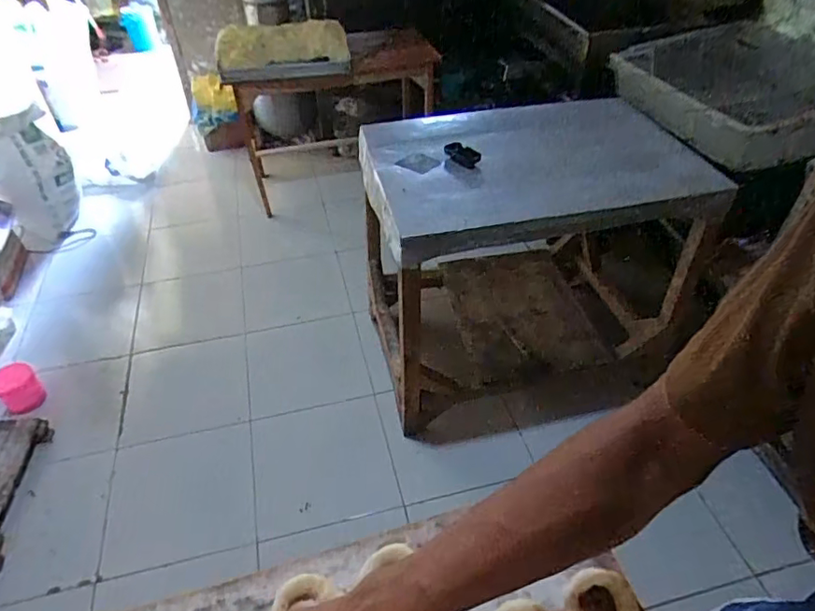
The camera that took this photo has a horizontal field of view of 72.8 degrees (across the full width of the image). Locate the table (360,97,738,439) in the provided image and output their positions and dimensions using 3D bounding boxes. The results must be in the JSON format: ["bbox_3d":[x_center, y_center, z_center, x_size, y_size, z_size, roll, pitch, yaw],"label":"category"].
[{"bbox_3d":[0.351,-0.208,1.704,0.950,0.645,0.748,-11,44,-10],"label":"table"}]

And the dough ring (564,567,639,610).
[{"bbox_3d":[0.159,0.246,0.452,0.056,0.009,0.056,-1,43,1],"label":"dough ring"}]

